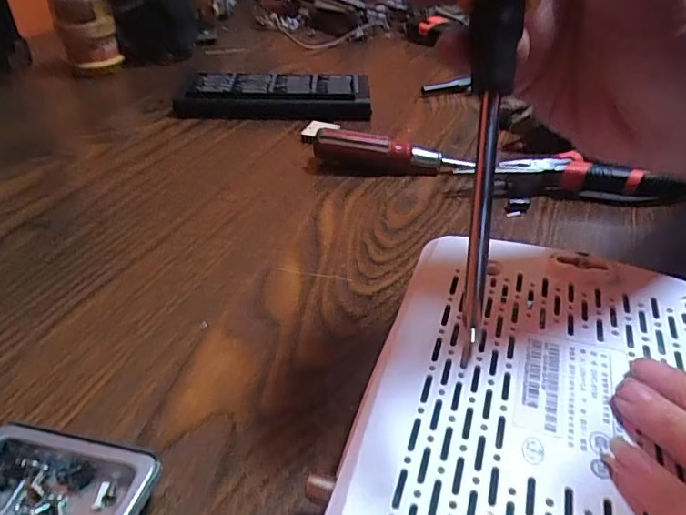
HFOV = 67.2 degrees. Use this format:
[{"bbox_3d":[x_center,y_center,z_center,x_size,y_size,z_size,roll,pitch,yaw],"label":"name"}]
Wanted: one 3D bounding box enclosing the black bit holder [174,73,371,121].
[{"bbox_3d":[-0.056,-0.135,0.430,0.152,0.021,0.062,2,39,0],"label":"black bit holder"}]

